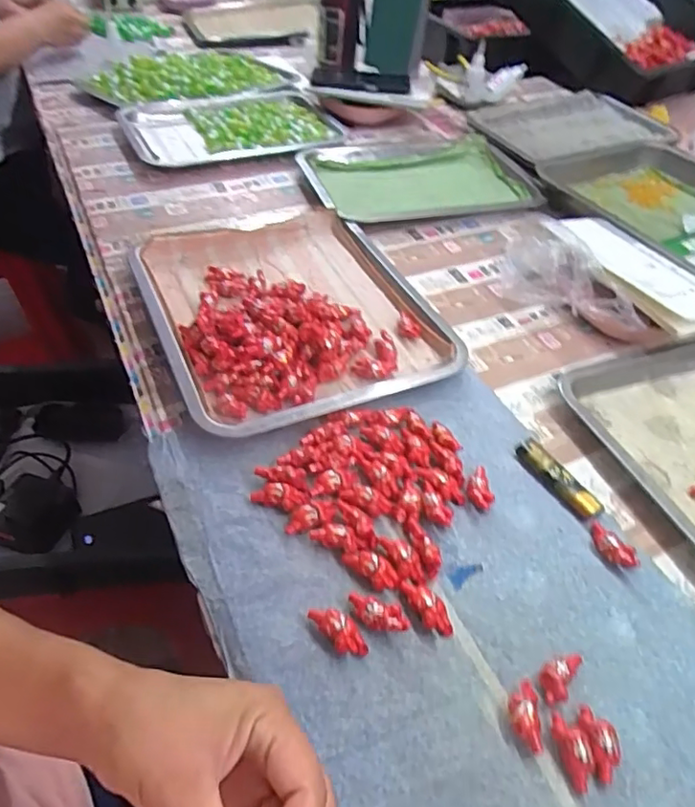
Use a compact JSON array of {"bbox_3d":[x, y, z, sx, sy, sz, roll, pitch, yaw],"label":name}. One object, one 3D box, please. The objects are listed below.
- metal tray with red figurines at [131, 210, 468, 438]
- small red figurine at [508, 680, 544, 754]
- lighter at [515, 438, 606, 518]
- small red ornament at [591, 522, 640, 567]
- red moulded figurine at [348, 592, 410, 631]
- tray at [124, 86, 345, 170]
[{"bbox_3d":[-0.062,-0.109,0.596,0.264,0.032,0.320,-17,50,-19],"label":"metal tray with red figurines"},{"bbox_3d":[0.104,0.182,0.345,0.018,0.014,0.039,7,46,2],"label":"small red figurine"},{"bbox_3d":[0.169,0.060,0.472,0.020,0.010,0.081,-23,52,-24],"label":"lighter"},{"bbox_3d":[0.194,0.105,0.430,0.016,0.014,0.041,-20,51,-22],"label":"small red ornament"},{"bbox_3d":[0.019,0.138,0.381,0.042,0.012,0.018,19,48,14],"label":"red moulded figurine"},{"bbox_3d":[-0.180,-0.432,0.909,0.309,0.026,0.247,-18,50,-21],"label":"tray"}]

